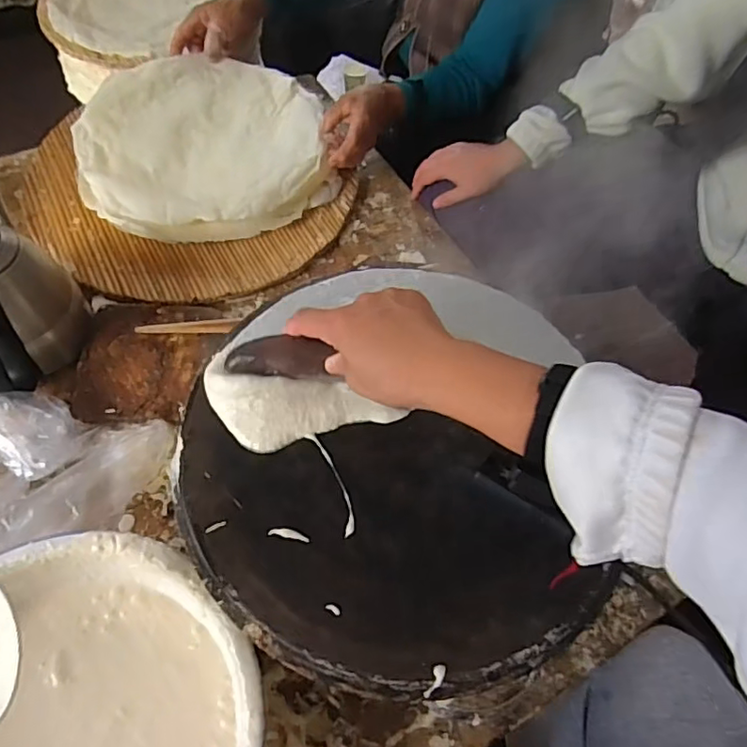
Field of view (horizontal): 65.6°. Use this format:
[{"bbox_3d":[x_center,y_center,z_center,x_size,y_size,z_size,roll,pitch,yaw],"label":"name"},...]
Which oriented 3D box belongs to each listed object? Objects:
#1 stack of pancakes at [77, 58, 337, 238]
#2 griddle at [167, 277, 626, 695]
[{"bbox_3d":[-0.237,-0.321,0.816,0.324,0.051,0.332,-6,60,-8],"label":"stack of pancakes"},{"bbox_3d":[0.009,0.053,0.478,0.322,0.032,0.356,2,59,-3],"label":"griddle"}]

